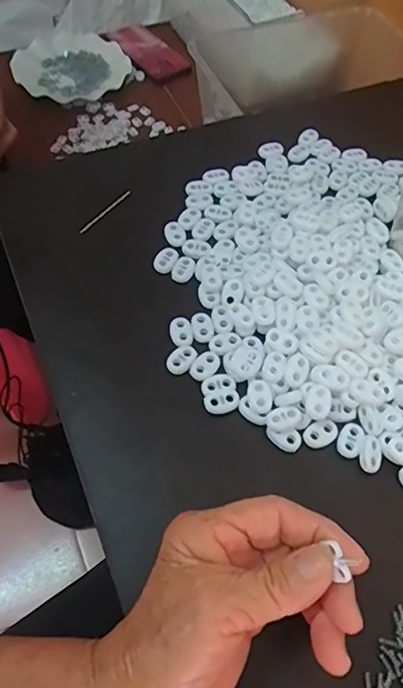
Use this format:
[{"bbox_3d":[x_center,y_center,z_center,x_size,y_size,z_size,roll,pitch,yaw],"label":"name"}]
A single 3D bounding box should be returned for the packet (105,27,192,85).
[{"bbox_3d":[-0.094,-0.514,0.890,0.082,0.018,0.166,-34,67,-20],"label":"packet"}]

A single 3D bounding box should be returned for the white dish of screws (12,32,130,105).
[{"bbox_3d":[-0.217,-0.470,0.851,0.182,0.040,0.178,1,60,-2],"label":"white dish of screws"}]

